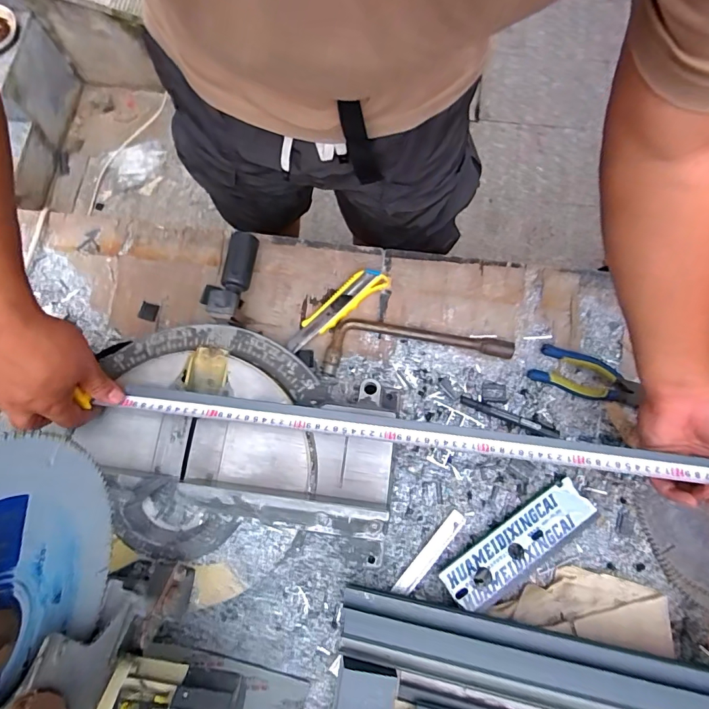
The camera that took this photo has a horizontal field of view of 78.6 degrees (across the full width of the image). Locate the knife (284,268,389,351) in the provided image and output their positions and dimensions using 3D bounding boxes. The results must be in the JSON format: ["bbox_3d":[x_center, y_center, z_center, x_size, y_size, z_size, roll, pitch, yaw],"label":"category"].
[{"bbox_3d":[-0.028,-0.065,0.611,0.166,0.018,0.040,-38,77,-7],"label":"knife"}]

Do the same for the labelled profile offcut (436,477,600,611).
[{"bbox_3d":[0.205,0.235,0.539,0.205,0.031,0.052,-33,77,-6],"label":"labelled profile offcut"}]

